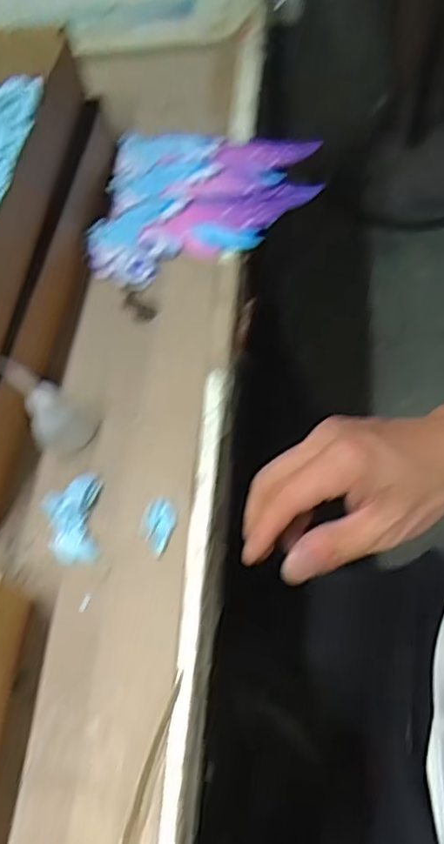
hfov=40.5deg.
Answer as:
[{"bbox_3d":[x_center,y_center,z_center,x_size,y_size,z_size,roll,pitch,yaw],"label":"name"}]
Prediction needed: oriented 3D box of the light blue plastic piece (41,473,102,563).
[{"bbox_3d":[-0.098,0.061,0.388,0.036,0.007,0.058,-4,63,0],"label":"light blue plastic piece"}]

